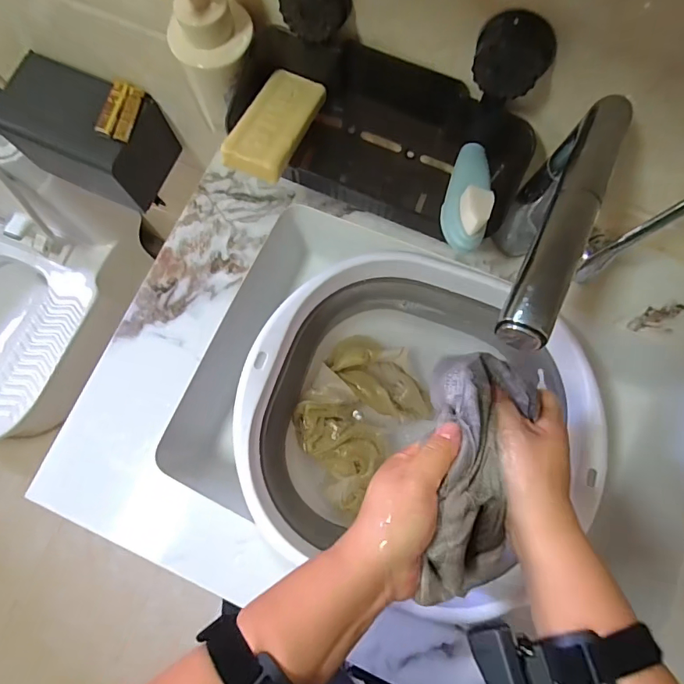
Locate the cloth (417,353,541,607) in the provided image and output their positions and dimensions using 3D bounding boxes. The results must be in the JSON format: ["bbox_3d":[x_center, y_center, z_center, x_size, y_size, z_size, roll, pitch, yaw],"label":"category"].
[{"bbox_3d":[0.103,0.097,0.348,0.075,0.072,0.183,10,72,3],"label":"cloth"}]

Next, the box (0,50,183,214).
[{"bbox_3d":[-0.366,-0.306,0.668,0.183,0.124,0.129,22,79,5],"label":"box"}]

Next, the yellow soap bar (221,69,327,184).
[{"bbox_3d":[-0.058,-0.197,0.409,0.053,0.015,0.131,19,64,5],"label":"yellow soap bar"}]

